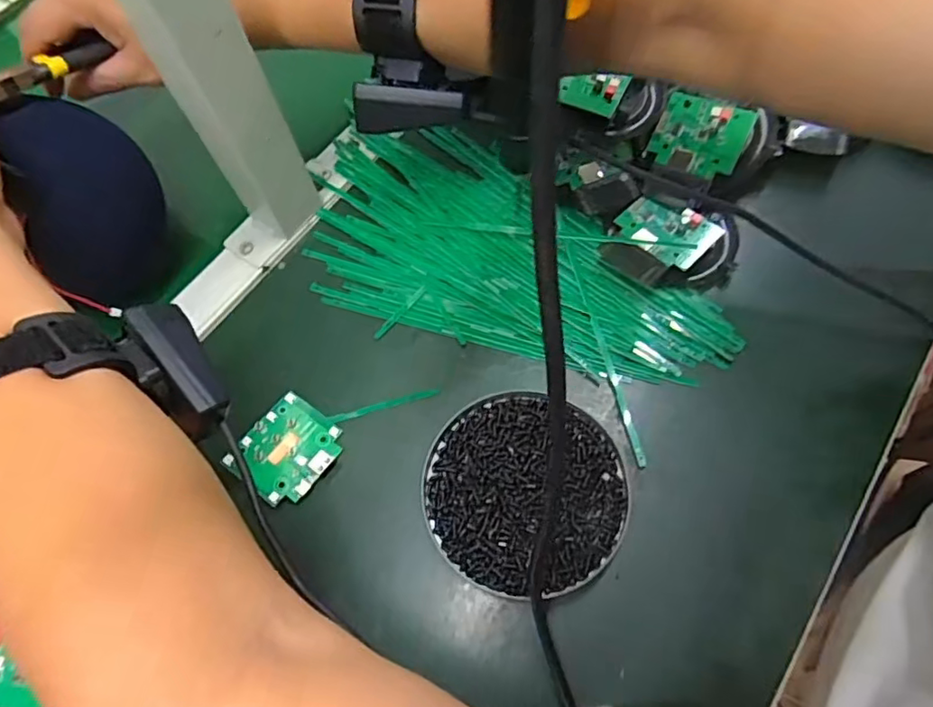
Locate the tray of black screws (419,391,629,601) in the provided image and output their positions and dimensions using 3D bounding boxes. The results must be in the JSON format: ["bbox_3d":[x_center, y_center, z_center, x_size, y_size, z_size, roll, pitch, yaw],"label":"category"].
[{"bbox_3d":[0.032,0.078,0.328,0.112,0.025,0.107,14,63,11],"label":"tray of black screws"}]

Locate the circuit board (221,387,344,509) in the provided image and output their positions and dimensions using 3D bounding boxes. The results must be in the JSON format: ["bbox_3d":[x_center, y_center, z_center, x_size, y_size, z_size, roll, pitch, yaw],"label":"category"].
[{"bbox_3d":[-0.108,0.059,0.353,0.054,0.010,0.059,32,68,18],"label":"circuit board"}]

